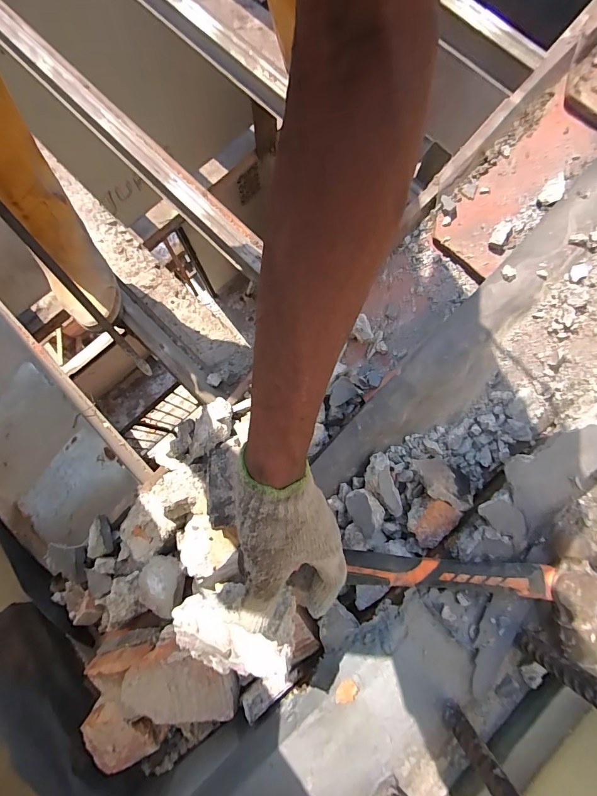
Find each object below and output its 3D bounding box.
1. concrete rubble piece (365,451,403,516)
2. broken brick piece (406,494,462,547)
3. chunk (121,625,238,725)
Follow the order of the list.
[{"bbox_3d":[0.104,0.109,0.478,0.034,0.023,0.078,-16,80,-2],"label":"concrete rubble piece"},{"bbox_3d":[0.162,0.148,0.464,0.062,0.021,0.050,-40,99,16],"label":"broken brick piece"},{"bbox_3d":[-0.153,0.367,0.504,0.157,0.049,0.103,12,80,3],"label":"chunk"}]

